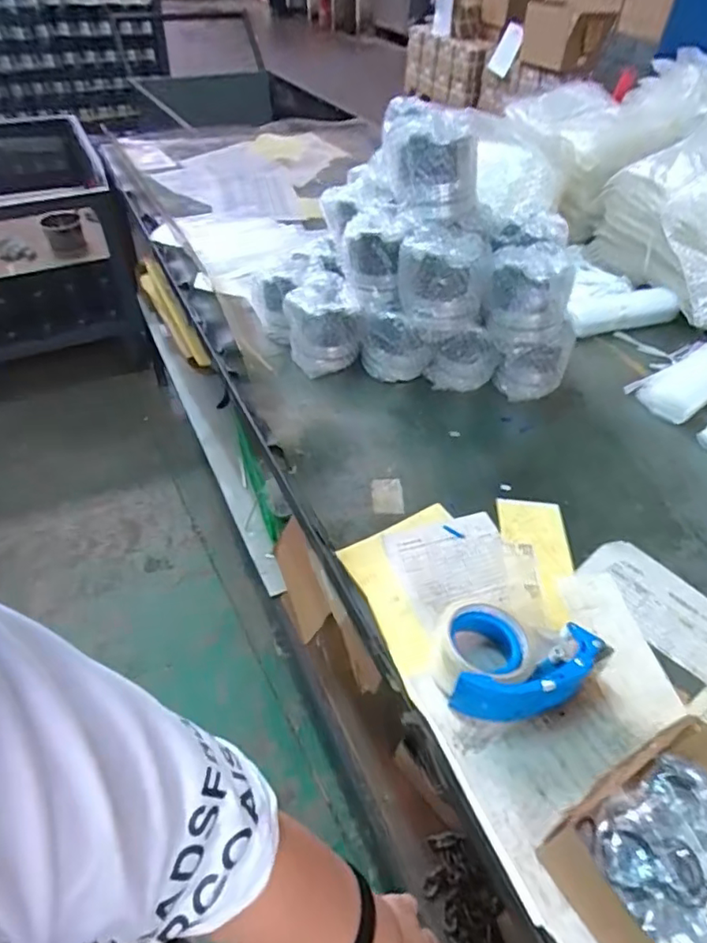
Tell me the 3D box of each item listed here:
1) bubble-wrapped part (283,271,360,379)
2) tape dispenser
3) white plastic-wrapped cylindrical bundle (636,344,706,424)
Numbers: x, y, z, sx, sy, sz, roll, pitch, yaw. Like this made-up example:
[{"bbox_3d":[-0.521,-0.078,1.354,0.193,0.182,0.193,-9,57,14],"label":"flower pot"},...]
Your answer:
[{"bbox_3d":[-0.051,-0.229,0.912,0.112,0.115,0.111,-5,47,-8],"label":"bubble-wrapped part"},{"bbox_3d":[0.158,0.178,0.562,0.153,0.065,0.107,-10,47,-13],"label":"tape dispenser"},{"bbox_3d":[0.564,-0.153,0.923,0.251,0.050,0.093,-26,53,-26],"label":"white plastic-wrapped cylindrical bundle"}]

